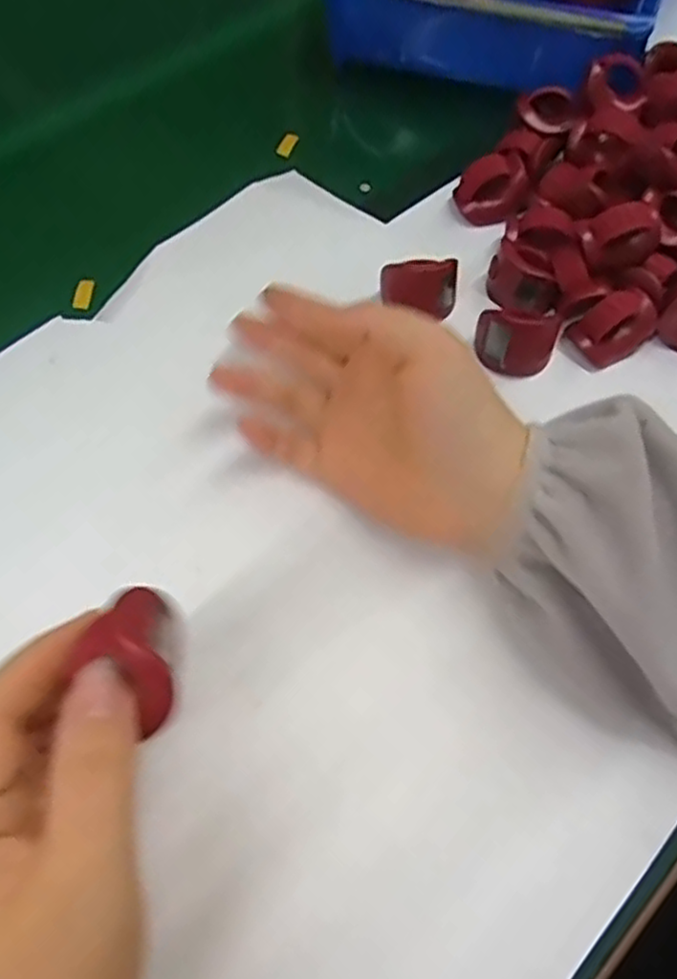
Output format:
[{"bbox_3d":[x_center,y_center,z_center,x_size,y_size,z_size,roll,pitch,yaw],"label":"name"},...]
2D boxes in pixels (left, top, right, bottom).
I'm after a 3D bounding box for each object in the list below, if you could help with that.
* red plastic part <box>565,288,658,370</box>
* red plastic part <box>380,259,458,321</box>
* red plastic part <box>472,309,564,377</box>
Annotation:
[{"bbox_3d":[0.142,-0.084,0.367,0.036,0.024,0.027,-26,66,-14],"label":"red plastic part"},{"bbox_3d":[0.043,-0.109,0.380,0.039,0.029,0.024,14,63,6],"label":"red plastic part"},{"bbox_3d":[0.088,-0.074,0.360,0.039,0.031,0.019,10,62,4],"label":"red plastic part"}]

